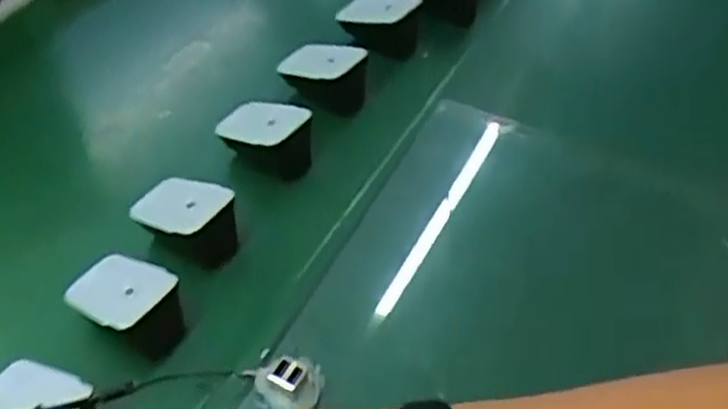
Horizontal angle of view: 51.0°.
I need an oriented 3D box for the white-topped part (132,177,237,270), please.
[{"bbox_3d":[-0.114,0.014,0.513,0.069,0.047,0.049,17,55,36],"label":"white-topped part"}]

